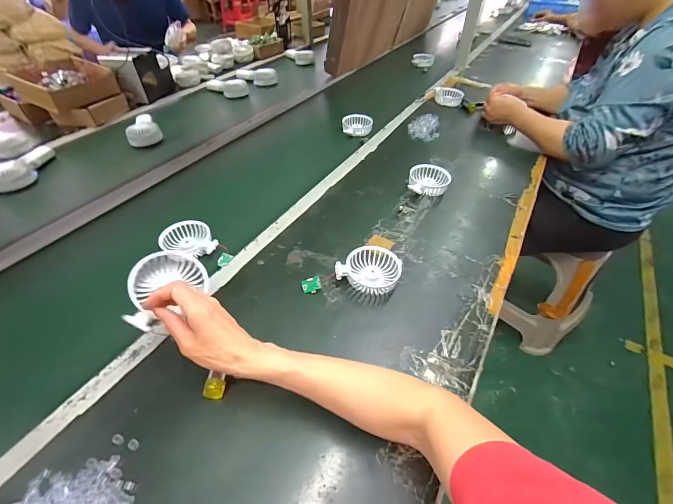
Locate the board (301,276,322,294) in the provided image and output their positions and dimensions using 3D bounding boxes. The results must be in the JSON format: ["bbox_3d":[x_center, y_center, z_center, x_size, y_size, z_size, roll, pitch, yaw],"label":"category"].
[{"bbox_3d":[-0.040,0.055,0.537,0.030,0.004,0.024,-15,90,5],"label":"board"}]

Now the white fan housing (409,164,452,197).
[{"bbox_3d":[0.210,-0.157,0.741,0.093,0.036,0.099,9,46,8],"label":"white fan housing"}]

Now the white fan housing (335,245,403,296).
[{"bbox_3d":[0.055,0.029,0.560,0.105,0.034,0.085,5,46,5],"label":"white fan housing"}]

